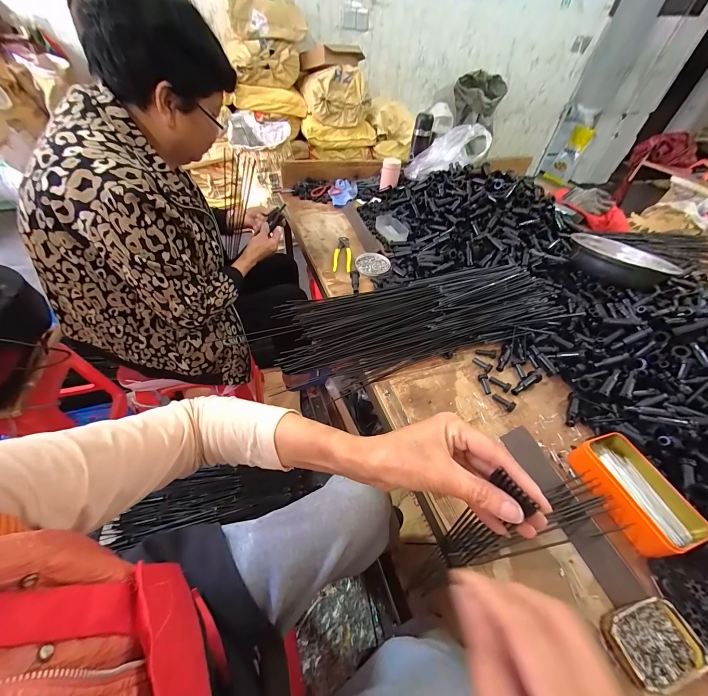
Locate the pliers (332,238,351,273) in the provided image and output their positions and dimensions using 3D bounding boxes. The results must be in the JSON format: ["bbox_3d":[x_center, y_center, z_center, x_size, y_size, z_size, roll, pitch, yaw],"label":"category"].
[{"bbox_3d":[-0.031,-0.259,0.817,0.046,0.012,0.159,3,48,-3],"label":"pliers"}]

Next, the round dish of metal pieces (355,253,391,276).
[{"bbox_3d":[0.050,-0.222,0.789,0.091,0.012,0.085,3,48,-3],"label":"round dish of metal pieces"}]

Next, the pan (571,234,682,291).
[{"bbox_3d":[0.629,-0.203,0.704,0.204,0.051,0.180,18,49,10],"label":"pan"}]

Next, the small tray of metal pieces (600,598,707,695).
[{"bbox_3d":[0.318,0.313,0.319,0.088,0.017,0.062,-8,50,-13],"label":"small tray of metal pieces"}]

